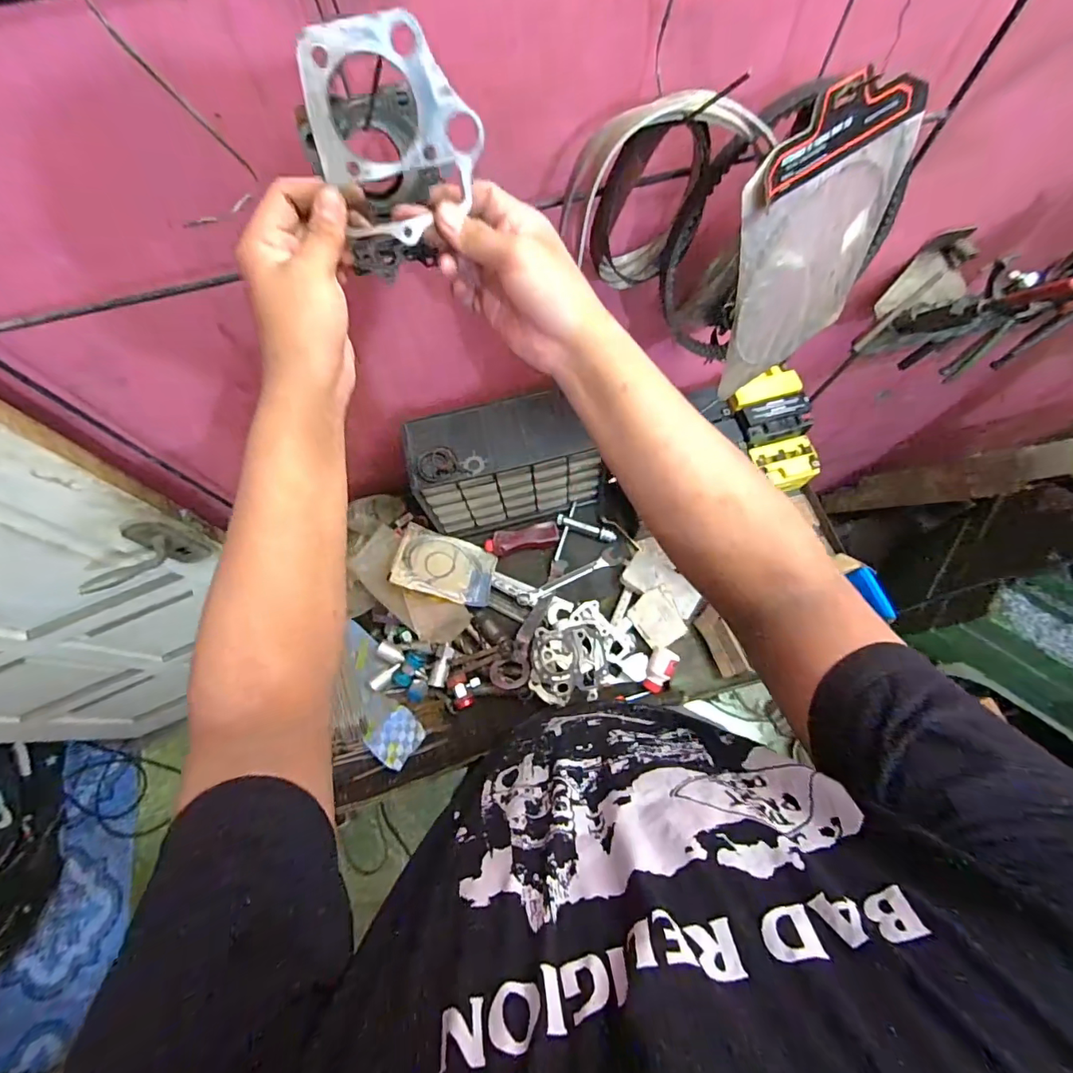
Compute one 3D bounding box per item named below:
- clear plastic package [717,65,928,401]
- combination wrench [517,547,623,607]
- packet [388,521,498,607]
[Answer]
[{"bbox_3d":[0.278,-0.287,0.483,0.210,0.249,0.019,-36,55,-9],"label":"clear plastic package"},{"bbox_3d":[0.056,0.074,0.841,0.191,0.020,0.031,-24,70,-8],"label":"combination wrench"},{"bbox_3d":[-0.151,0.049,0.817,0.163,0.009,0.121,20,48,-15],"label":"packet"}]

